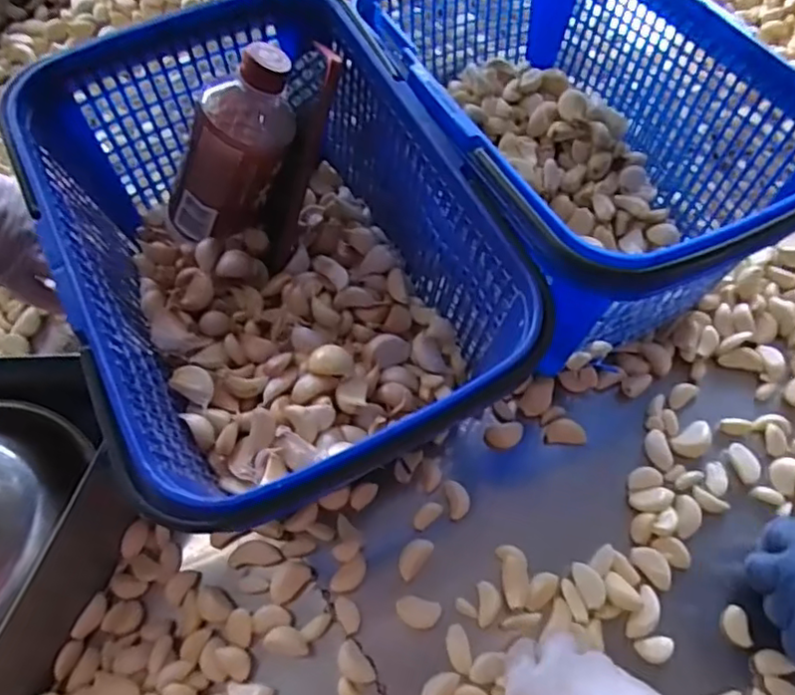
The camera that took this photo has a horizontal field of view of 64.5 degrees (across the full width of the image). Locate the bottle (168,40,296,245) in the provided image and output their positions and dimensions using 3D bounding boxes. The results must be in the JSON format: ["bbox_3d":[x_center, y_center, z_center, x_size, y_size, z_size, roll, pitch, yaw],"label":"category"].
[{"bbox_3d":[-0.125,-0.142,0.460,0.072,0.170,0.068,-10,53,-50],"label":"bottle"}]

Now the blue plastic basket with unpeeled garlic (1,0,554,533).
[{"bbox_3d":[-0.079,-0.059,0.421,0.239,0.139,0.328,-25,65,-12],"label":"blue plastic basket with unpeeled garlic"}]

